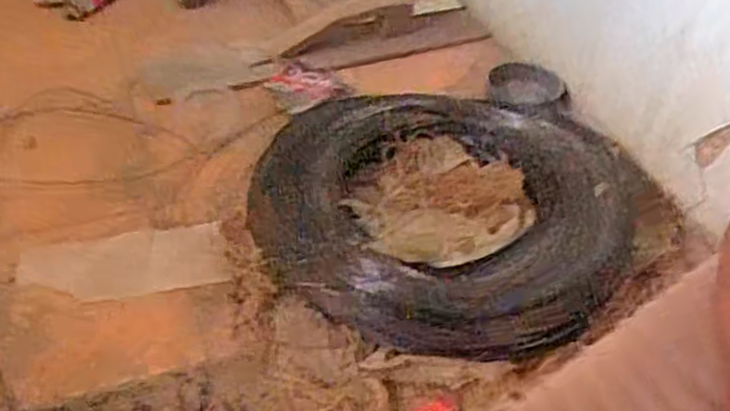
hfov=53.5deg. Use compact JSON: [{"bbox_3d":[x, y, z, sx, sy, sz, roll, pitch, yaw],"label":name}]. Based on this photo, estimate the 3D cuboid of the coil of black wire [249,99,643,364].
[{"bbox_3d":[0.072,-0.009,0.716,0.349,0.065,0.347,3,42,-3],"label":"coil of black wire"}]

